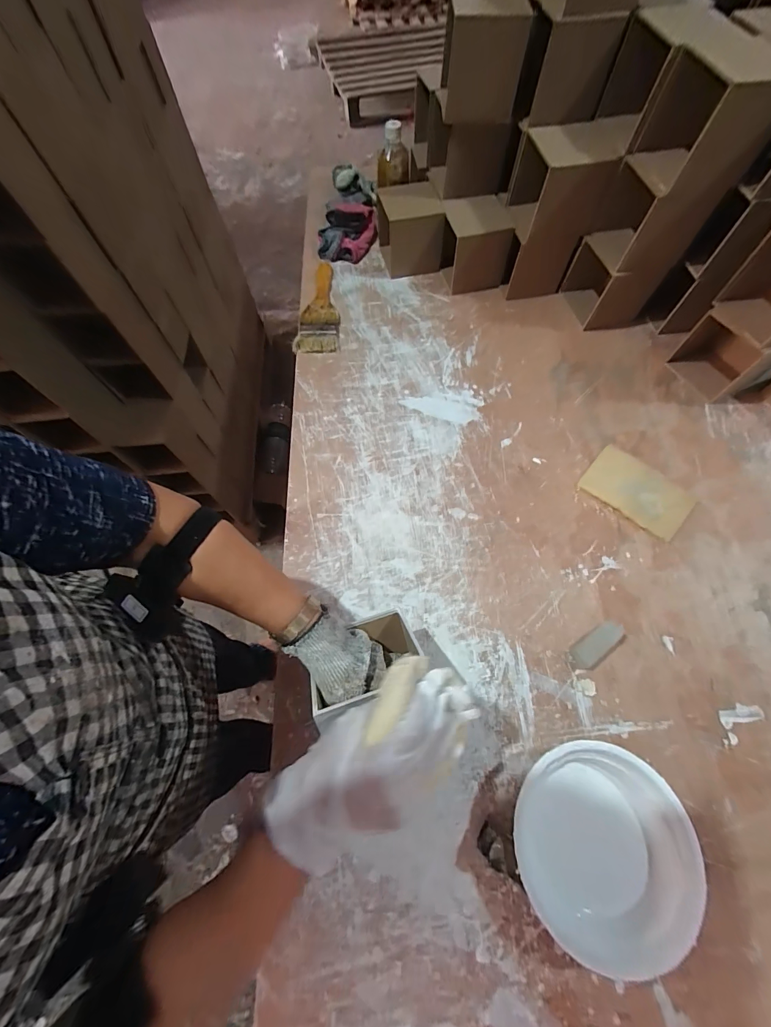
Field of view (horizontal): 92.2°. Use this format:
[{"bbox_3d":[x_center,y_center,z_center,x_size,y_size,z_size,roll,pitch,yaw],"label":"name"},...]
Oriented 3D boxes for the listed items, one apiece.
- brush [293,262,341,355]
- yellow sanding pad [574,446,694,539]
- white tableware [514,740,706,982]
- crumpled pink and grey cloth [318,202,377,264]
[{"bbox_3d":[-0.127,-0.421,0.742,0.082,0.018,0.258,1,66,1],"label":"brush"},{"bbox_3d":[0.386,-0.034,0.570,0.148,0.010,0.098,38,71,16],"label":"yellow sanding pad"},{"bbox_3d":[0.214,0.335,0.378,0.164,0.059,0.178,-1,66,0],"label":"white tableware"},{"bbox_3d":[-0.080,-0.630,0.820,0.122,0.043,0.176,4,66,2],"label":"crumpled pink and grey cloth"}]

